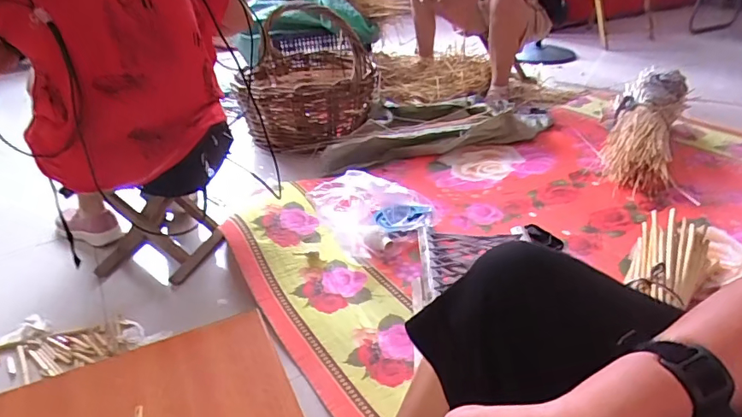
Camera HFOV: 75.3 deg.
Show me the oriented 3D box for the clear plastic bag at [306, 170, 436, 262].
[{"bbox_3d":[0.008,0.005,1.231,0.293,0.190,0.157,-10,32,-13],"label":"clear plastic bag"}]

